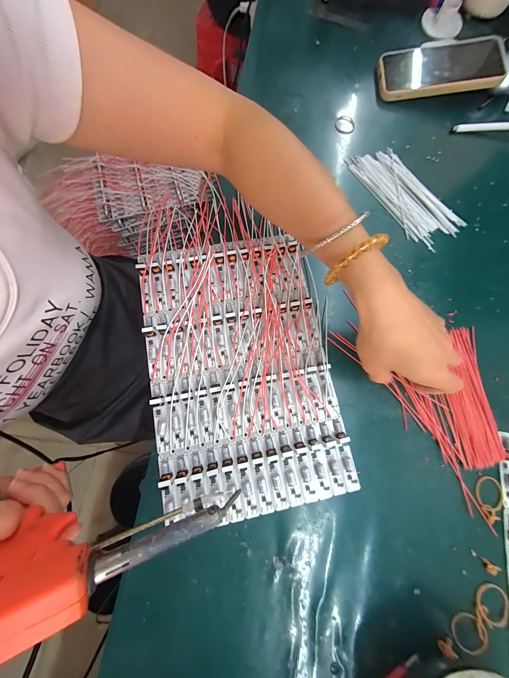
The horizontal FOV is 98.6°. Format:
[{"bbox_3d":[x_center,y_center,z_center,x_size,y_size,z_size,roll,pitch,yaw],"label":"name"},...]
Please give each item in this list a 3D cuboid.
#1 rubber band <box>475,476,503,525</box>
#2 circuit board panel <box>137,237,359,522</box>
[{"bbox_3d":[0.245,0.164,0.224,0.029,0.006,0.039,-13,80,-4],"label":"rubber band"},{"bbox_3d":[-0.016,0.031,0.237,0.189,0.016,0.282,-11,80,-3],"label":"circuit board panel"}]

